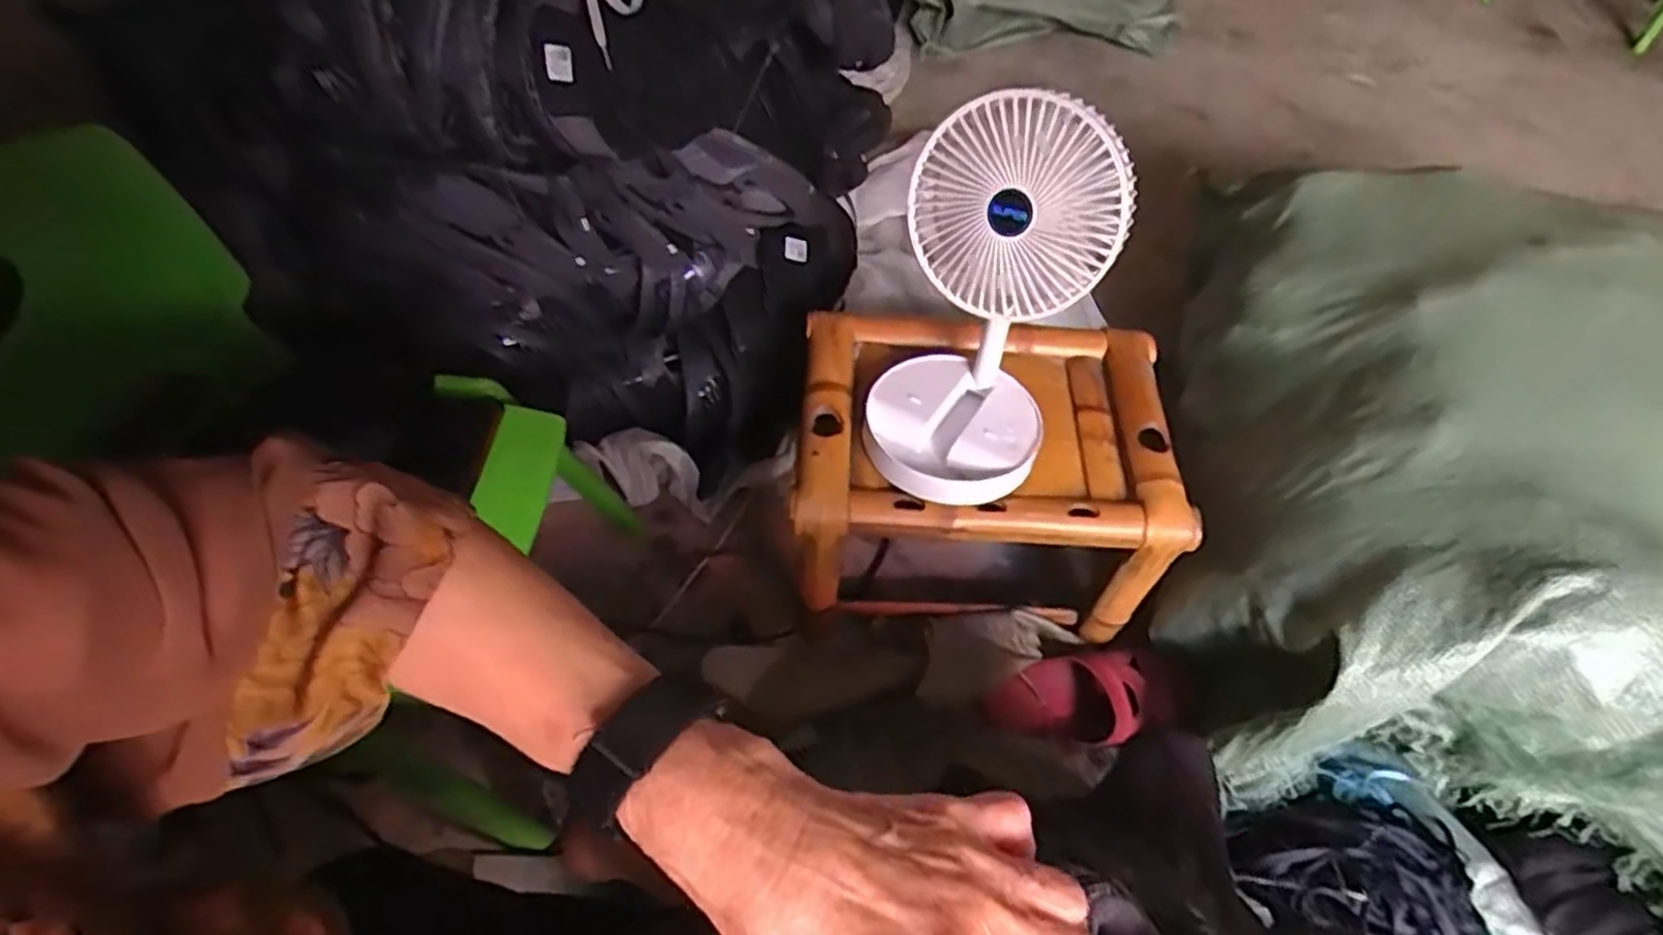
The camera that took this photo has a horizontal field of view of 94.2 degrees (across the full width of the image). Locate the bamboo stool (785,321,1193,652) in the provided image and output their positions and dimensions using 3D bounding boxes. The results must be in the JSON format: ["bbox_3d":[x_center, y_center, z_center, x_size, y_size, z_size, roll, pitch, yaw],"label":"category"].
[{"bbox_3d":[0.148,-0.004,0.831,0.361,0.218,0.287,3,56,-2],"label":"bamboo stool"}]

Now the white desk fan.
[{"bbox_3d":[0.120,-0.113,0.627,0.154,0.291,0.166,17,56,8],"label":"white desk fan"}]

